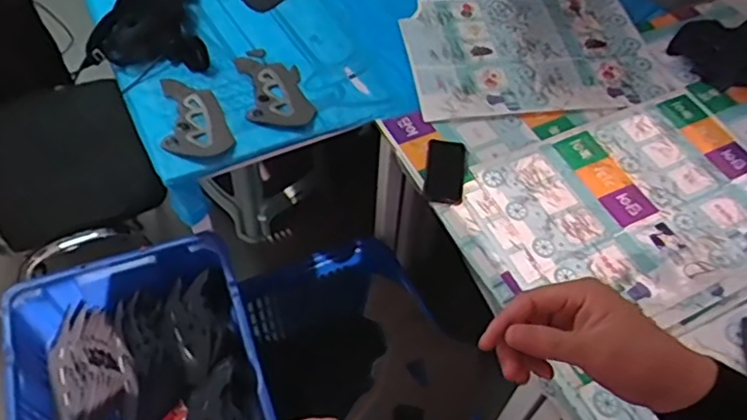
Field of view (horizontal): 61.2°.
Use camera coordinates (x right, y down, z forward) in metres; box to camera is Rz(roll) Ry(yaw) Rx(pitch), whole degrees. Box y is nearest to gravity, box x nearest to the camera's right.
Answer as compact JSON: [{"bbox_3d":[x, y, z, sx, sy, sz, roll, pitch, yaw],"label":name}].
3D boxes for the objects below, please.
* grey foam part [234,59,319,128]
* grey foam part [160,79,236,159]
[{"bbox_3d":[-0.202,-0.245,1.291,0.129,0.014,0.206,-10,55,-11],"label":"grey foam part"},{"bbox_3d":[-0.353,-0.178,1.225,0.124,0.018,0.211,-18,57,-16],"label":"grey foam part"}]

